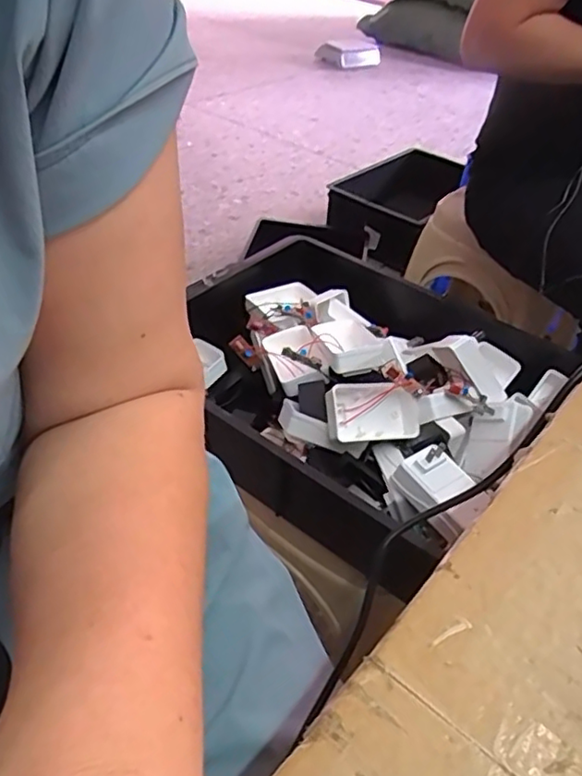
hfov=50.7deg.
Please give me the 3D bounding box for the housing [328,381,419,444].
[{"bbox_3d":[0.081,0.025,0.618,0.087,0.027,0.060,-7,82,-20],"label":"housing"}]

